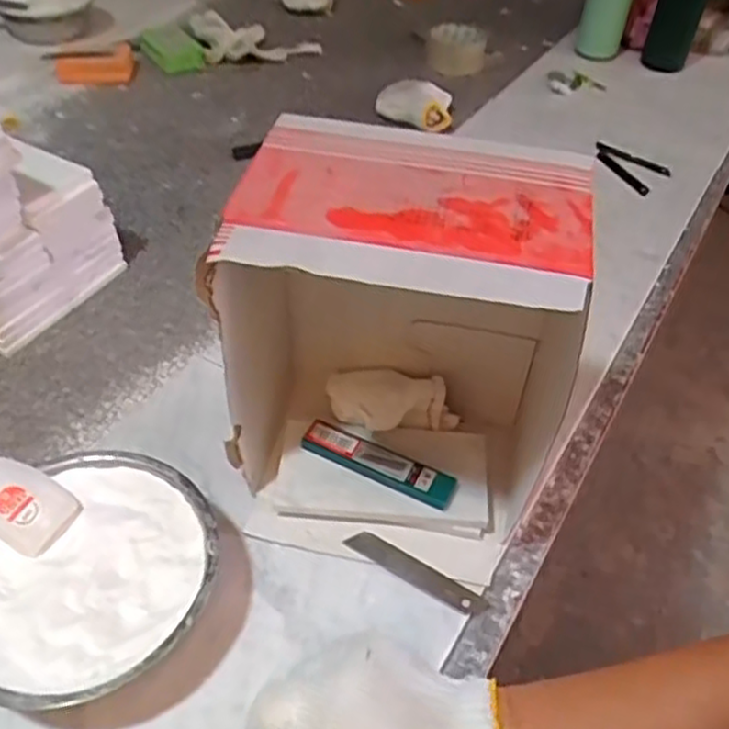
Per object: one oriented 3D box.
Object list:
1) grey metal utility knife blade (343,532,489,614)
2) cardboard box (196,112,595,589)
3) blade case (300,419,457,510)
[{"bbox_3d":[0.034,0.142,0.498,0.099,0.004,0.018,25,62,18],"label":"grey metal utility knife blade"},{"bbox_3d":[0.023,-0.001,0.467,0.201,0.250,0.154,11,46,9],"label":"cardboard box"},{"bbox_3d":[0.009,0.070,0.524,0.114,0.012,0.027,22,48,16],"label":"blade case"}]

